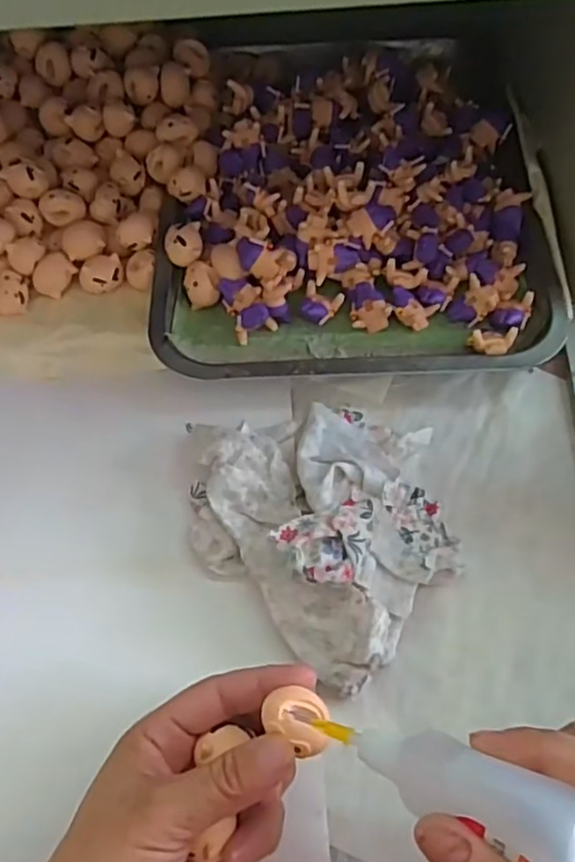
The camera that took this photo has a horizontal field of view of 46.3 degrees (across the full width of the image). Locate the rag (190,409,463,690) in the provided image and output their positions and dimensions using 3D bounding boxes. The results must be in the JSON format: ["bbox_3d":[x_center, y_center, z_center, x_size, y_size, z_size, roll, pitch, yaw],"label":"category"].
[{"bbox_3d":[0.022,0.040,0.372,0.149,0.039,0.134,38,69,22],"label":"rag"}]

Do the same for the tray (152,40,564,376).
[{"bbox_3d":[0.044,-0.186,0.477,0.258,0.039,0.328,-2,60,2],"label":"tray"}]

